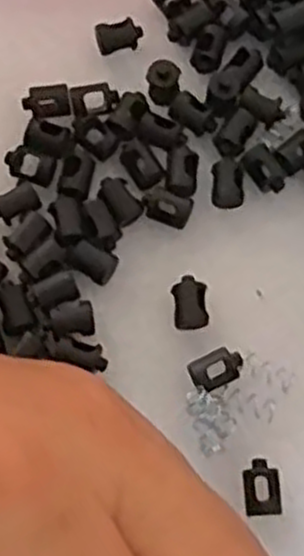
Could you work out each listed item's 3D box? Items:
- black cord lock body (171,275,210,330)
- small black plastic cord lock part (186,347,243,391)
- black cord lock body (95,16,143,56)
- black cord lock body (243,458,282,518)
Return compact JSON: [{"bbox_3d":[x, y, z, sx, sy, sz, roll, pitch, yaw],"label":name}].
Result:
[{"bbox_3d":[0.011,0.007,0.229,0.010,0.008,0.014,-5,72,-2],"label":"black cord lock body"},{"bbox_3d":[0.018,0.026,0.222,0.015,0.008,0.009,-25,74,-8],"label":"small black plastic cord lock part"},{"bbox_3d":[-0.011,-0.078,0.256,0.014,0.005,0.009,-14,73,-5],"label":"black cord lock body"},{"bbox_3d":[0.030,0.056,0.213,0.009,0.007,0.015,-5,72,-2],"label":"black cord lock body"}]

